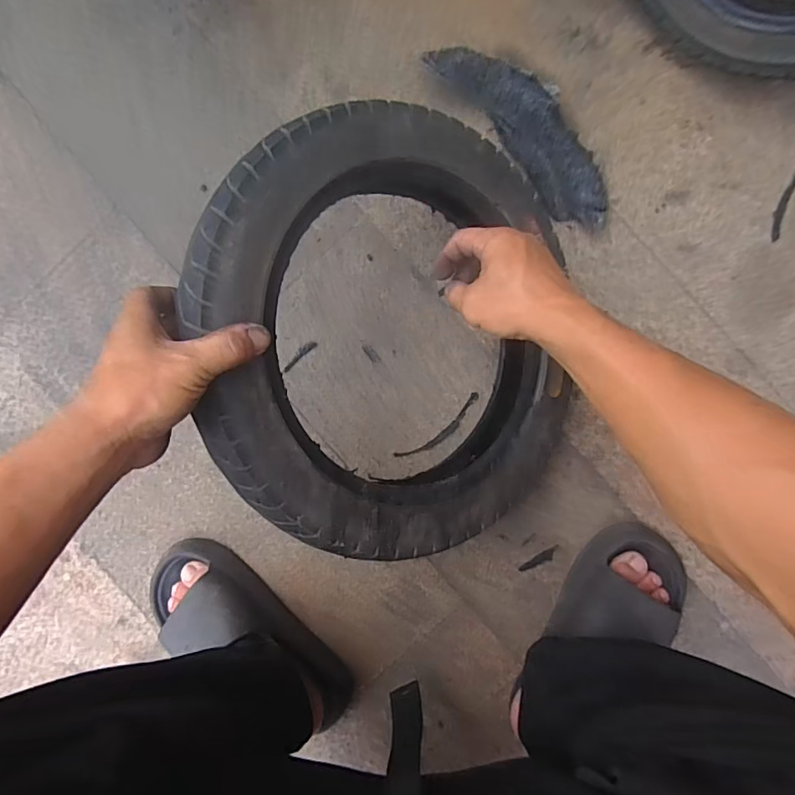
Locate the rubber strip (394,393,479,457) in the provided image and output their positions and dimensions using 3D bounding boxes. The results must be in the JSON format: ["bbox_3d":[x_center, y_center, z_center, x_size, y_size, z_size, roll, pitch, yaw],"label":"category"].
[{"bbox_3d":[0.047,0.037,0.560,0.112,0.005,0.021,-38,88,3],"label":"rubber strip"}]

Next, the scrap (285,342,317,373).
[{"bbox_3d":[-0.111,-0.047,0.569,0.047,0.004,0.010,-41,88,3],"label":"scrap"}]

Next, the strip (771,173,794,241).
[{"bbox_3d":[0.400,-0.205,0.518,0.012,0.006,0.089,19,95,2],"label":"strip"}]

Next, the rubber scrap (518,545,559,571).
[{"bbox_3d":[0.157,0.179,0.558,0.049,0.004,0.013,-28,89,3],"label":"rubber scrap"}]

